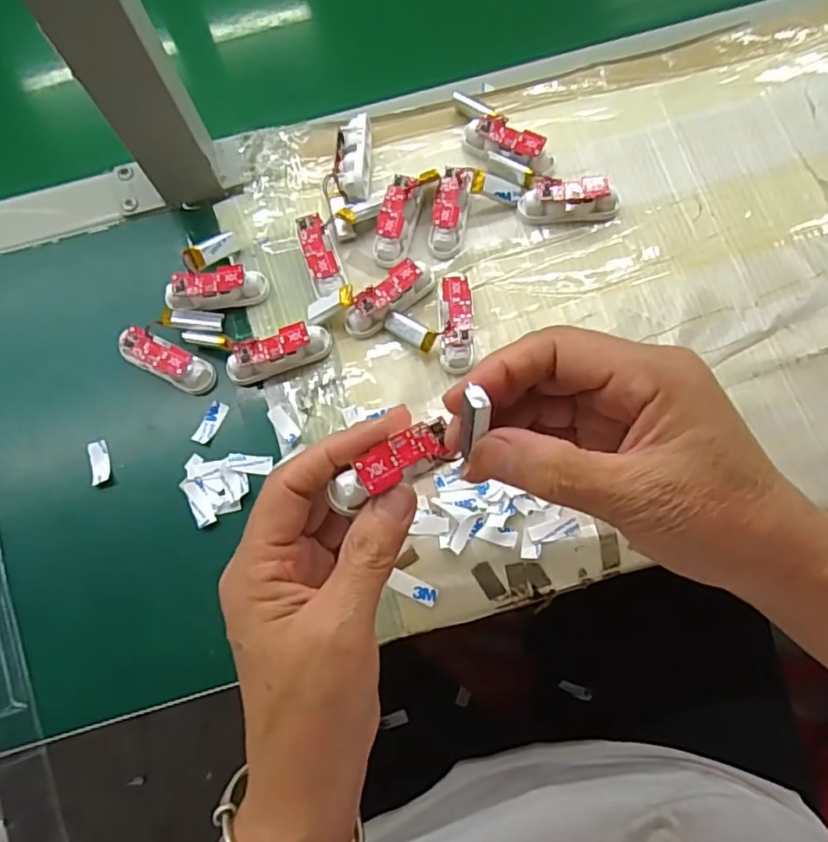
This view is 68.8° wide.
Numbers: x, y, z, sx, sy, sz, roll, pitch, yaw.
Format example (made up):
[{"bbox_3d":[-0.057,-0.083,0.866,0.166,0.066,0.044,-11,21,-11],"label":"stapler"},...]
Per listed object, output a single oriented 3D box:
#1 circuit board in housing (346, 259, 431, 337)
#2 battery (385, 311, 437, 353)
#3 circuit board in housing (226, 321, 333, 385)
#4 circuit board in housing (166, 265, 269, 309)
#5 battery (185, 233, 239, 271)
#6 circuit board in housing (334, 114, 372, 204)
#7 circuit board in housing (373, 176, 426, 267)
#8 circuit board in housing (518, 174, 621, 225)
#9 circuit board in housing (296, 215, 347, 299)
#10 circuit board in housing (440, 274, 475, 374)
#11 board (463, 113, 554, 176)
[{"bbox_3d":[-0.013,-0.077,0.365,0.066,0.018,0.018,-40,76,-10],"label":"circuit board in housing"},{"bbox_3d":[-0.003,-0.054,0.361,0.035,0.006,0.014,34,98,24],"label":"battery"},{"bbox_3d":[-0.081,-0.041,0.359,0.063,0.018,0.019,-21,74,-4],"label":"circuit board in housing"},{"bbox_3d":[-0.122,-0.082,0.371,0.060,0.016,0.019,-7,73,0],"label":"circuit board in housing"},{"bbox_3d":[-0.124,-0.106,0.375,0.011,0.009,0.037,40,54,12],"label":"battery"},{"bbox_3d":[-0.040,-0.168,0.390,0.021,0.022,0.060,2,74,2],"label":"circuit board in housing"},{"bbox_3d":[-0.010,-0.126,0.378,0.020,0.020,0.054,15,75,6],"label":"circuit board in housing"},{"bbox_3d":[0.098,-0.139,0.379,0.061,0.020,0.021,-2,73,1],"label":"circuit board in housing"},{"bbox_3d":[-0.057,-0.102,0.374,0.021,0.020,0.050,-16,74,-3],"label":"circuit board in housing"},{"bbox_3d":[0.025,-0.058,0.358,0.019,0.020,0.058,1,74,2],"label":"circuit board in housing"},{"bbox_3d":[0.062,-0.179,0.390,0.060,0.019,0.018,21,75,8],"label":"board"}]

